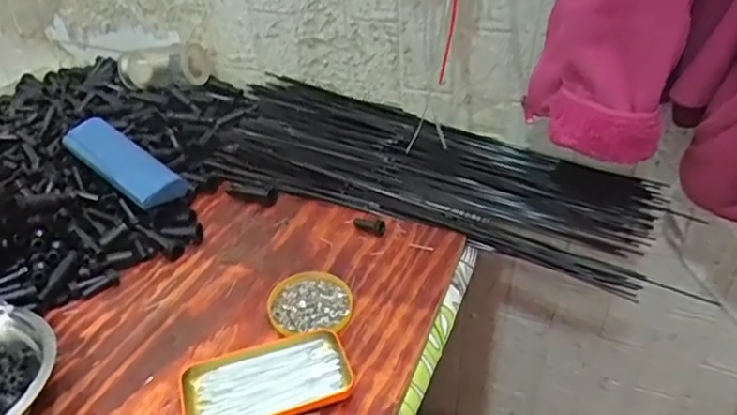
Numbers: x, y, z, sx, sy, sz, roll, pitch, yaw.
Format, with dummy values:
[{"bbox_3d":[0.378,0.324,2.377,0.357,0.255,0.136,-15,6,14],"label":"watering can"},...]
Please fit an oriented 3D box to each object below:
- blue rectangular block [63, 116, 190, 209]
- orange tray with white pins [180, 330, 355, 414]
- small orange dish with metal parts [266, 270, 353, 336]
[{"bbox_3d":[-0.298,-0.056,0.726,0.165,0.024,0.065,33,48,19],"label":"blue rectangular block"},{"bbox_3d":[-0.087,0.154,0.520,0.140,0.022,0.078,-11,38,-12],"label":"orange tray with white pins"},{"bbox_3d":[-0.059,0.098,0.605,0.082,0.016,0.080,-1,37,1],"label":"small orange dish with metal parts"}]

